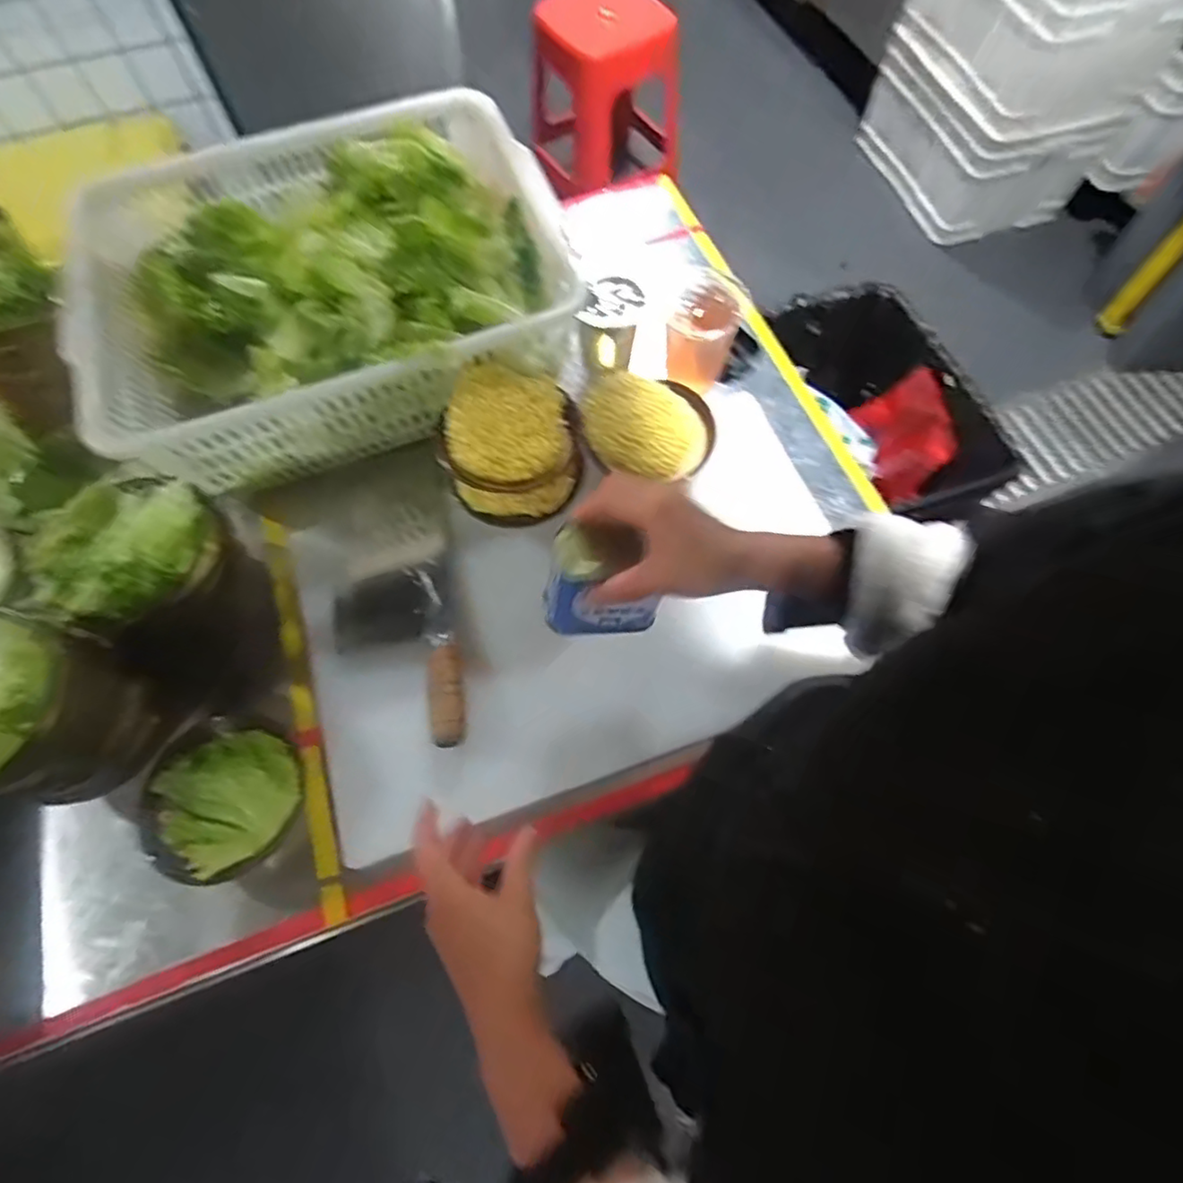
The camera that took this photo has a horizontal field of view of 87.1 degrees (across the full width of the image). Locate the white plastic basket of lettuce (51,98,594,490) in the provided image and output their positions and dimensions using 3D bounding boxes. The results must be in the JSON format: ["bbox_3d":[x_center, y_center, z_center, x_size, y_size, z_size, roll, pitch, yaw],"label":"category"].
[{"bbox_3d":[-0.282,-0.337,0.688,0.491,0.134,0.396,-21,68,-8],"label":"white plastic basket of lettuce"}]

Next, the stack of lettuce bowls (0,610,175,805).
[{"bbox_3d":[-0.464,0.102,0.524,0.137,0.181,0.133,22,69,9],"label":"stack of lettuce bowls"}]

